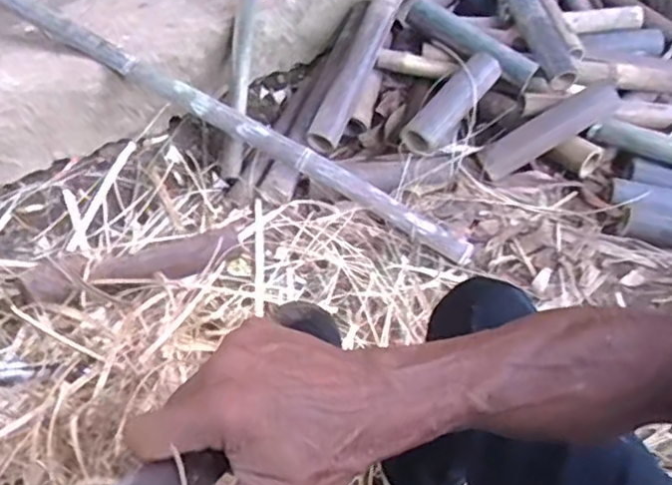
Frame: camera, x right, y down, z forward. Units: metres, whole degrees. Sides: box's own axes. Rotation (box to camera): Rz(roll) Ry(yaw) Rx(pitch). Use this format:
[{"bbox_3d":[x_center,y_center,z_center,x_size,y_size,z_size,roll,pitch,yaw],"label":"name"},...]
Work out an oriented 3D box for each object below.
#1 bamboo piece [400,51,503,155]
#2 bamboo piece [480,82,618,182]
[{"bbox_3d":[0.275,-0.331,1.555,0.080,0.070,0.315,36,73,27],"label":"bamboo piece"},{"bbox_3d":[0.502,-0.271,1.570,0.365,0.063,0.080,-30,52,0],"label":"bamboo piece"}]

